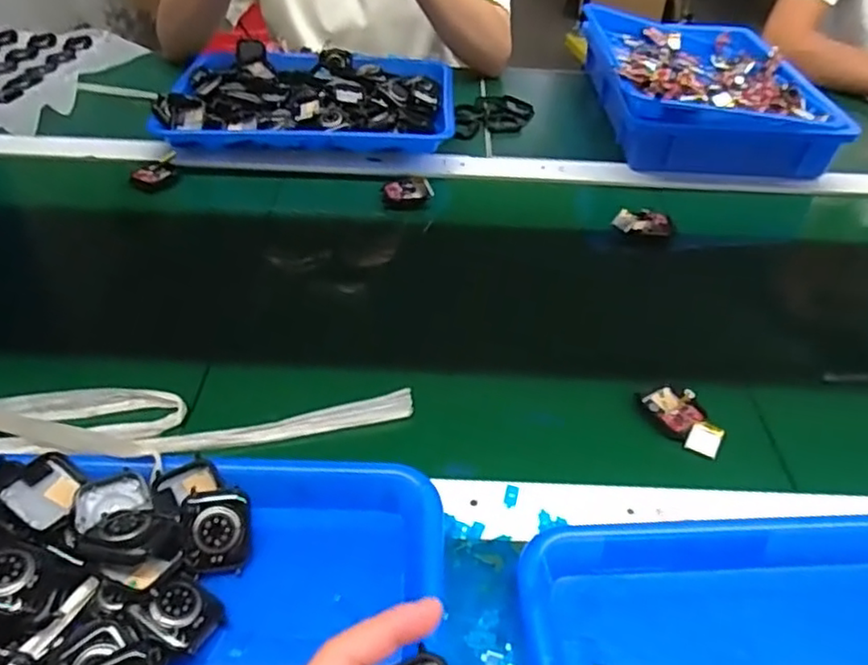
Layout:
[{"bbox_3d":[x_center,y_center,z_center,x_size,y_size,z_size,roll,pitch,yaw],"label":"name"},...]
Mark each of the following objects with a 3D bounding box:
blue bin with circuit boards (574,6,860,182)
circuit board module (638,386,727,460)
[{"bbox_3d":[0.325,-0.312,0.802,0.240,0.082,0.315,2,44,-1],"label":"blue bin with circuit boards"},{"bbox_3d":[0.179,0.063,0.463,0.040,0.012,0.064,-20,49,-22],"label":"circuit board module"}]

